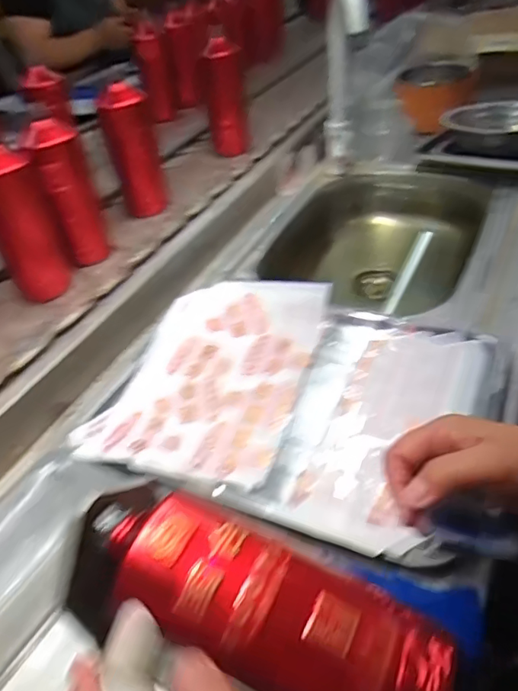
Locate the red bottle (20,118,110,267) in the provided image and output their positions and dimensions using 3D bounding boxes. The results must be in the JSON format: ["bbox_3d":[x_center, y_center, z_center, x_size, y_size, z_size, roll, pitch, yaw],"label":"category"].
[{"bbox_3d":[-0.257,-0.206,0.723,0.064,0.188,0.068,-17,43,-13],"label":"red bottle"}]

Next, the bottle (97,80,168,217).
[{"bbox_3d":[-0.194,-0.304,0.819,0.066,0.192,0.060,-12,43,-10],"label":"bottle"}]

